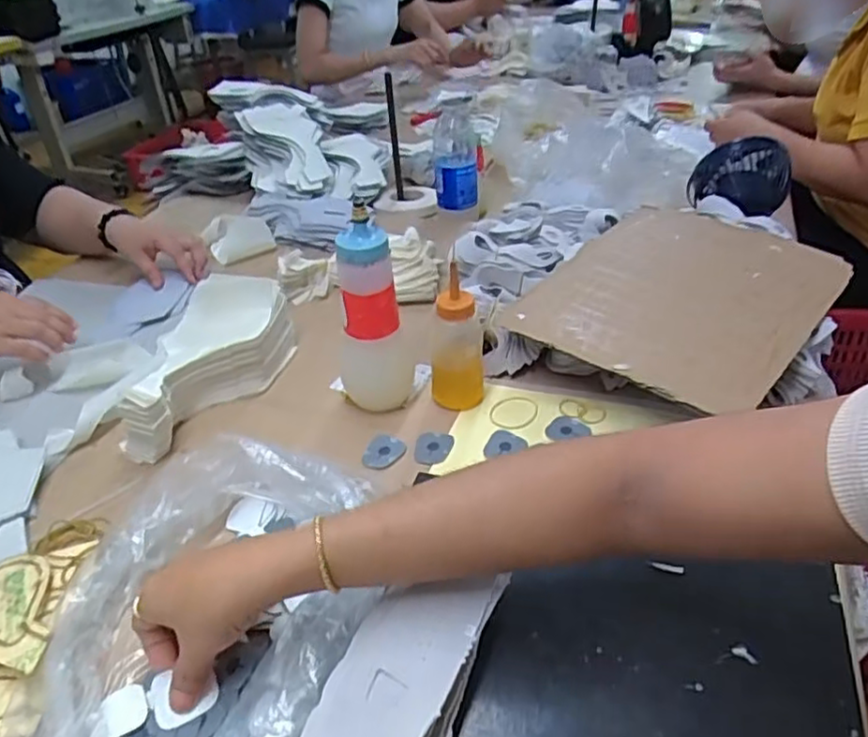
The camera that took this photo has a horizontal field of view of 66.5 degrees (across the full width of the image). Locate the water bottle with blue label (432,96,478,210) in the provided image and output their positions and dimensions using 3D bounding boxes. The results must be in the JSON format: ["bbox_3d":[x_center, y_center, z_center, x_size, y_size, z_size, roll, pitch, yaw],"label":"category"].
[{"bbox_3d":[0.032,-0.321,1.002,0.067,0.139,0.072,-3,36,2],"label":"water bottle with blue label"}]

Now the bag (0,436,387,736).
[{"bbox_3d":[-0.149,0.167,0.432,0.211,0.064,0.269,-1,37,5],"label":"bag"}]

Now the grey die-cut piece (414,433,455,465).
[{"bbox_3d":[0.000,0.073,0.599,0.033,0.006,0.036,-3,36,3],"label":"grey die-cut piece"}]

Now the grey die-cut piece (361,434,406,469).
[{"bbox_3d":[-0.045,0.076,0.599,0.034,0.004,0.036,-3,50,4],"label":"grey die-cut piece"}]

